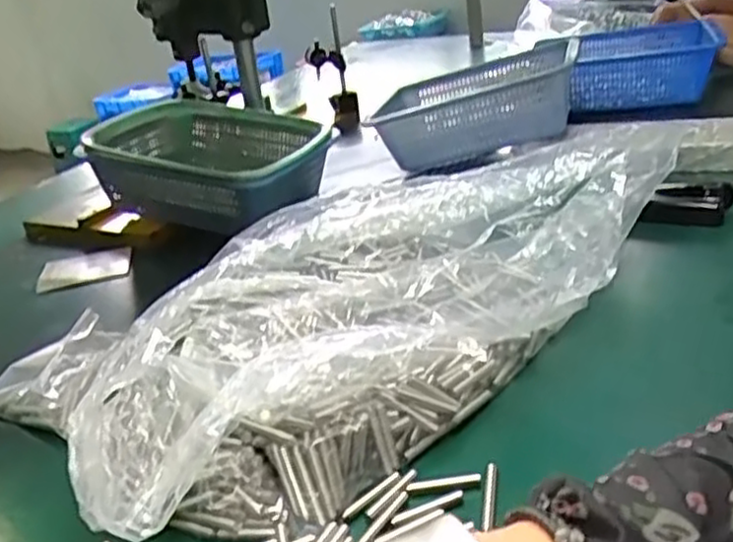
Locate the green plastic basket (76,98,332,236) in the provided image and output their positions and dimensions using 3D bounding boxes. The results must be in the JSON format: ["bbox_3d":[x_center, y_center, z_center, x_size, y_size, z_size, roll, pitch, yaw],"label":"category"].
[{"bbox_3d":[-0.214,-0.151,0.995,0.326,0.103,0.259,7,30,32],"label":"green plastic basket"}]

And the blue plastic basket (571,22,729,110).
[{"bbox_3d":[0.476,-0.354,1.242,0.222,0.101,0.238,0,27,19],"label":"blue plastic basket"}]

